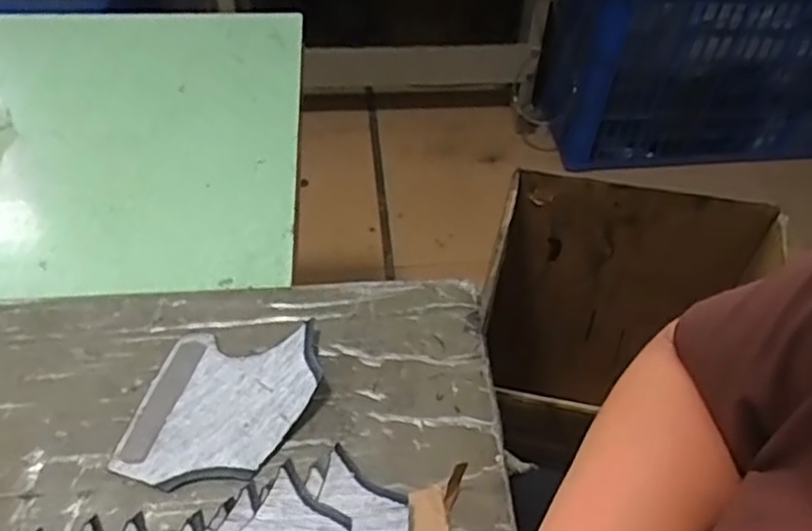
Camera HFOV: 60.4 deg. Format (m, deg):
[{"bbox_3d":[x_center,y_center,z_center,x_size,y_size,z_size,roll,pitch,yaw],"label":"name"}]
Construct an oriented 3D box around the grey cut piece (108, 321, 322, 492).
[{"bbox_3d":[-0.119,0.086,0.449,0.121,0.010,0.099,-7,54,-6],"label":"grey cut piece"}]

